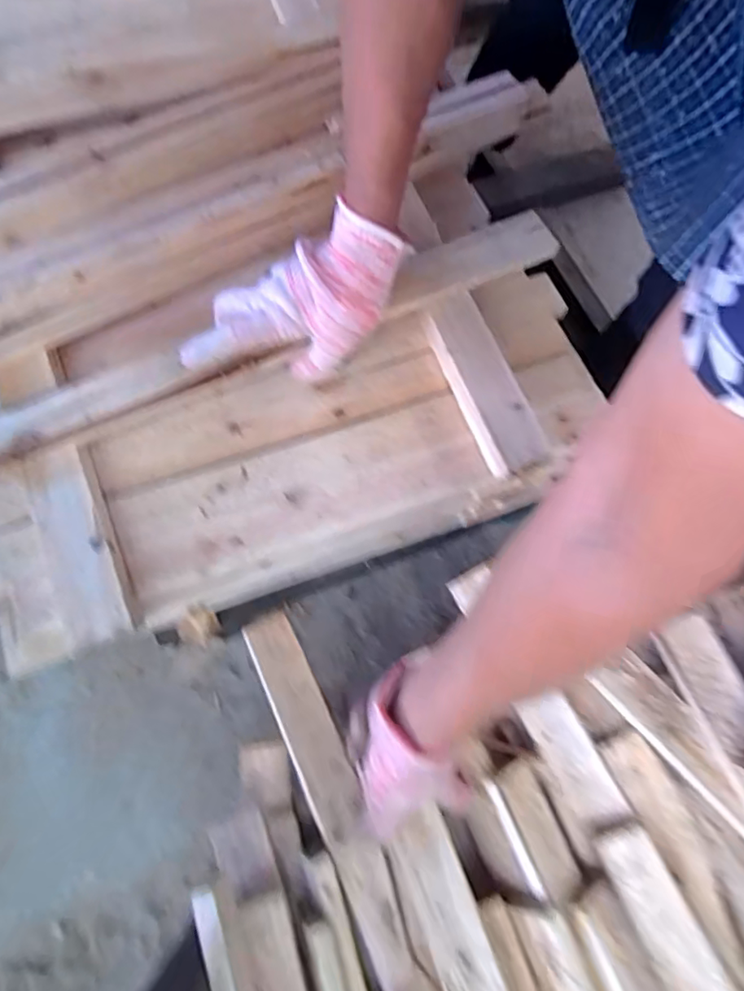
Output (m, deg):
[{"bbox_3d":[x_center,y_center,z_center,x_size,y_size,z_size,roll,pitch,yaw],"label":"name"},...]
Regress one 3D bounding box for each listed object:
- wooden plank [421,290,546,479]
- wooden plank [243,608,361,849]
[{"bbox_3d":[0.091,-0.091,0.460,0.045,0.028,0.157,-19,70,-10],"label":"wooden plank"},{"bbox_3d":[-0.058,0.195,0.487,0.044,0.013,0.191,-23,70,-11],"label":"wooden plank"}]

